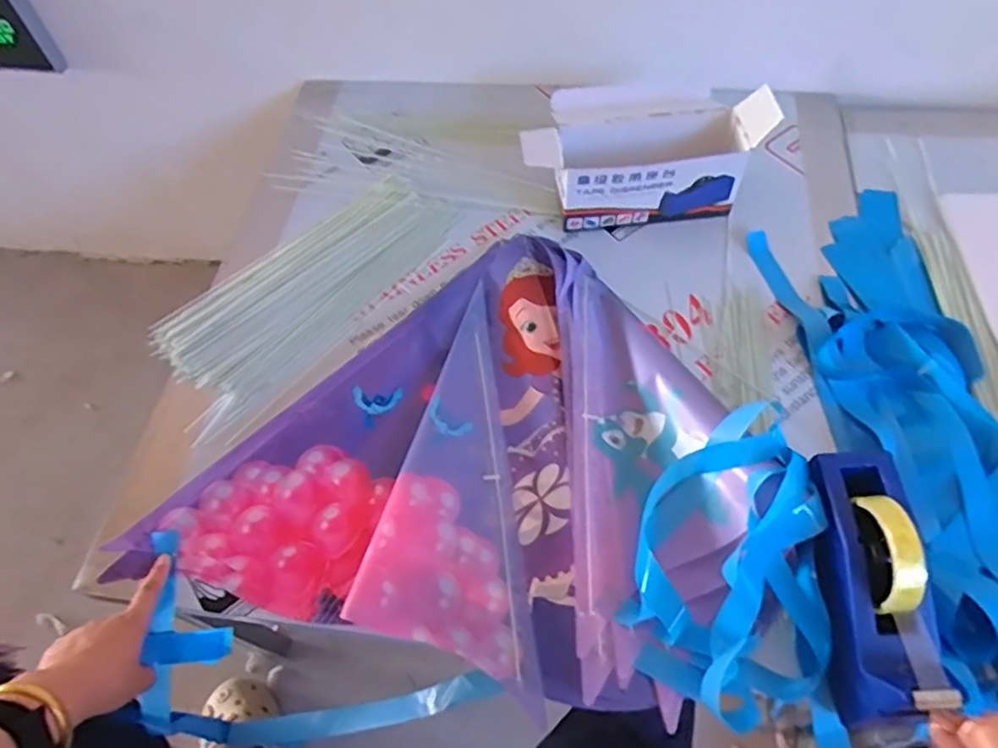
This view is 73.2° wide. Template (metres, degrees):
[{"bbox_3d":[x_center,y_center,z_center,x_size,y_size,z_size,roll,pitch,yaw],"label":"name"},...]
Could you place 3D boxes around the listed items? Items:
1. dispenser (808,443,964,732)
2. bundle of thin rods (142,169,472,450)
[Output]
[{"bbox_3d":[0.293,0.162,0.526,0.066,0.079,0.203,0,71,5],"label":"dispenser"},{"bbox_3d":[-0.228,-0.104,0.812,0.176,0.024,0.391,36,66,25],"label":"bundle of thin rods"}]

